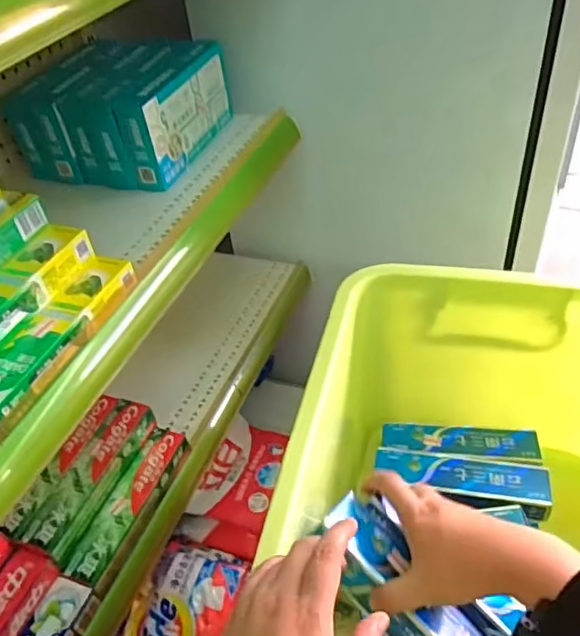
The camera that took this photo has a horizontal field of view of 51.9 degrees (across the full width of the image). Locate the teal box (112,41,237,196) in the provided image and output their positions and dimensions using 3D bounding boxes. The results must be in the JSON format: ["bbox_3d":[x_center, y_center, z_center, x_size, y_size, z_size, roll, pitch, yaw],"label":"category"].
[{"bbox_3d":[-0.146,-0.276,0.797,0.048,0.108,0.221,11,46,20],"label":"teal box"}]

